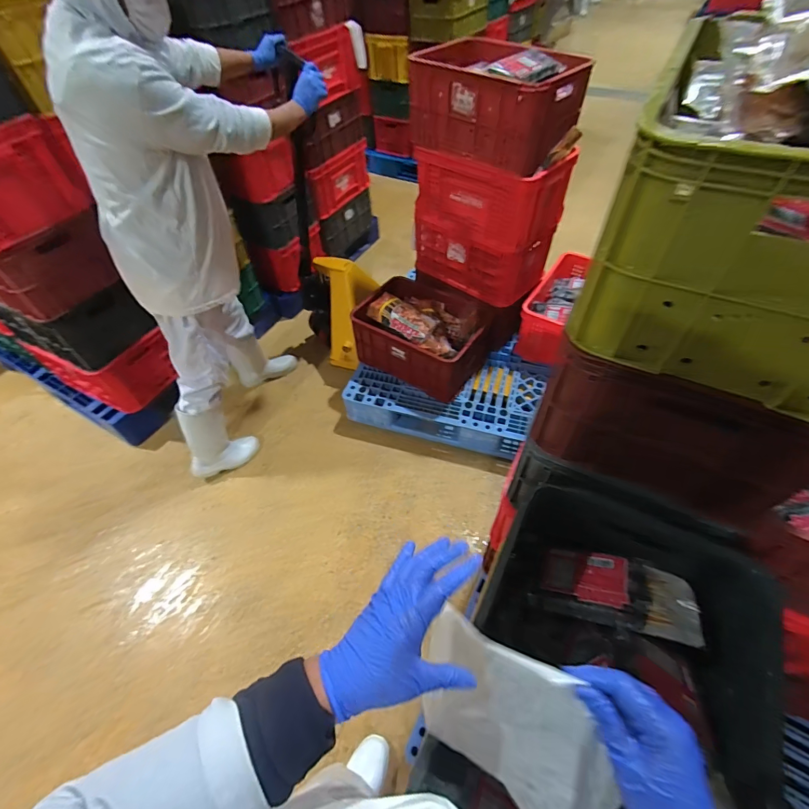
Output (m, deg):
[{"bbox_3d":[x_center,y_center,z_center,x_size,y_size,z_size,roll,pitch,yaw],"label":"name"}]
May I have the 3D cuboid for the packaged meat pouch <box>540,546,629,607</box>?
[{"bbox_3d":[0.301,0.286,0.677,0.128,0.007,0.096,-2,31,29],"label":"packaged meat pouch"}]

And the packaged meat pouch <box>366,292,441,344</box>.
[{"bbox_3d":[-0.011,-0.351,1.634,0.303,0.050,0.124,36,62,26],"label":"packaged meat pouch"}]

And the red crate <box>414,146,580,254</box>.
[{"bbox_3d":[0.312,-0.801,1.512,0.488,0.261,0.293,36,62,25],"label":"red crate"}]

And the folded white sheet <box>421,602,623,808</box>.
[{"bbox_3d":[0.091,0.308,0.414,0.045,0.202,0.151,-7,88,-39],"label":"folded white sheet"}]

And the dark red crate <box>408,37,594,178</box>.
[{"bbox_3d":[0.291,-1.017,1.364,0.546,0.231,0.324,37,62,26],"label":"dark red crate"}]

